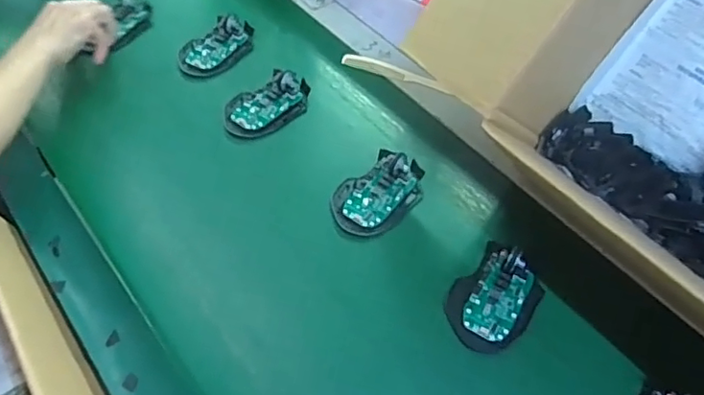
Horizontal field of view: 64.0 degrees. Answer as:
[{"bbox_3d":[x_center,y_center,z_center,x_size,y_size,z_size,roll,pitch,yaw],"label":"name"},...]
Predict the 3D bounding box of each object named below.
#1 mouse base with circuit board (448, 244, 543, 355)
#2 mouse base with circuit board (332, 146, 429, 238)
[{"bbox_3d":[0.136,0.095,0.536,0.073,0.027,0.099,36,59,20],"label":"mouse base with circuit board"},{"bbox_3d":[0.030,-0.007,0.610,0.113,0.023,0.073,-37,64,-27],"label":"mouse base with circuit board"}]

